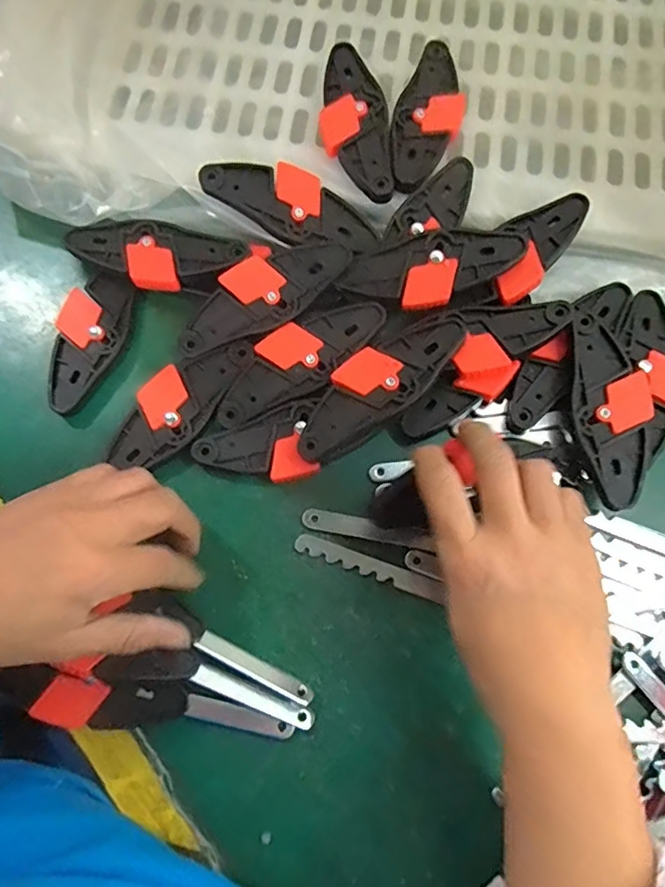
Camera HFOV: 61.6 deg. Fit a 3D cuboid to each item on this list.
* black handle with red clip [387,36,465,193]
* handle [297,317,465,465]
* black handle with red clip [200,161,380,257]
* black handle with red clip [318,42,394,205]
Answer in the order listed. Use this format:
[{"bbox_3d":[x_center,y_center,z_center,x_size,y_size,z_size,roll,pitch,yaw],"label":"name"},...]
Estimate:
[{"bbox_3d":[0.068,-0.232,0.399,0.044,0.017,0.125,19,80,5],"label":"black handle with red clip"},{"bbox_3d":[0.028,-0.036,0.353,0.122,0.022,0.045,-36,80,-6],"label":"handle"},{"bbox_3d":[-0.026,-0.163,0.380,0.120,0.021,0.046,30,81,7],"label":"black handle with red clip"},{"bbox_3d":[0.015,-0.229,0.398,0.046,0.015,0.124,-4,79,0],"label":"black handle with red clip"}]

